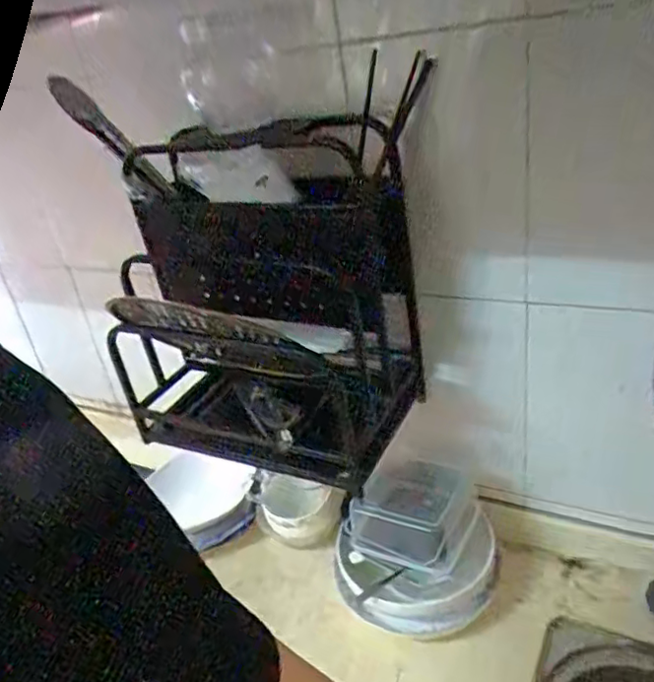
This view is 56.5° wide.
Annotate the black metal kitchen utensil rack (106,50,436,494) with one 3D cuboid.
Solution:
[{"bbox_3d":[-0.075,-0.070,0.757,0.344,0.363,0.239,10,33,30],"label":"black metal kitchen utensil rack"}]

